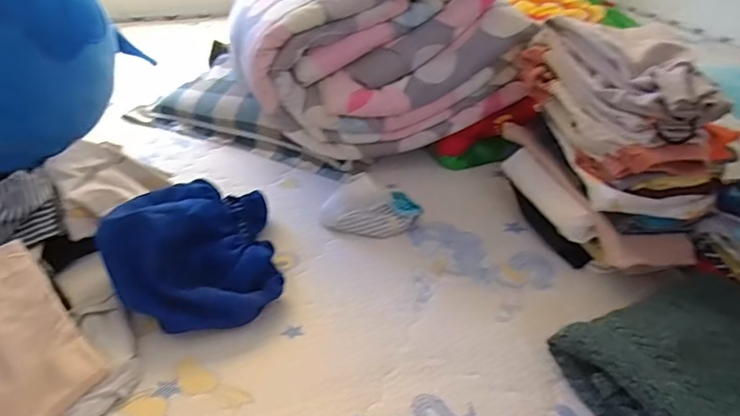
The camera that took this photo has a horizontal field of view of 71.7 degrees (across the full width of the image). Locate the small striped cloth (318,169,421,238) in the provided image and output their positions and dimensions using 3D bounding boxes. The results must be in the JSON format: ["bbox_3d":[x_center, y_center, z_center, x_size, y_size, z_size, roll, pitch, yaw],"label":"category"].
[{"bbox_3d":[-0.001,-0.006,0.814,0.154,0.070,0.099,-2,34,-7],"label":"small striped cloth"}]

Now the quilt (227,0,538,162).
[{"bbox_3d":[-0.021,-0.369,1.032,0.481,0.332,0.478,-9,35,-15],"label":"quilt"}]

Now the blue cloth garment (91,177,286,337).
[{"bbox_3d":[-0.232,0.043,0.681,0.209,0.115,0.236,-10,36,-17],"label":"blue cloth garment"}]

